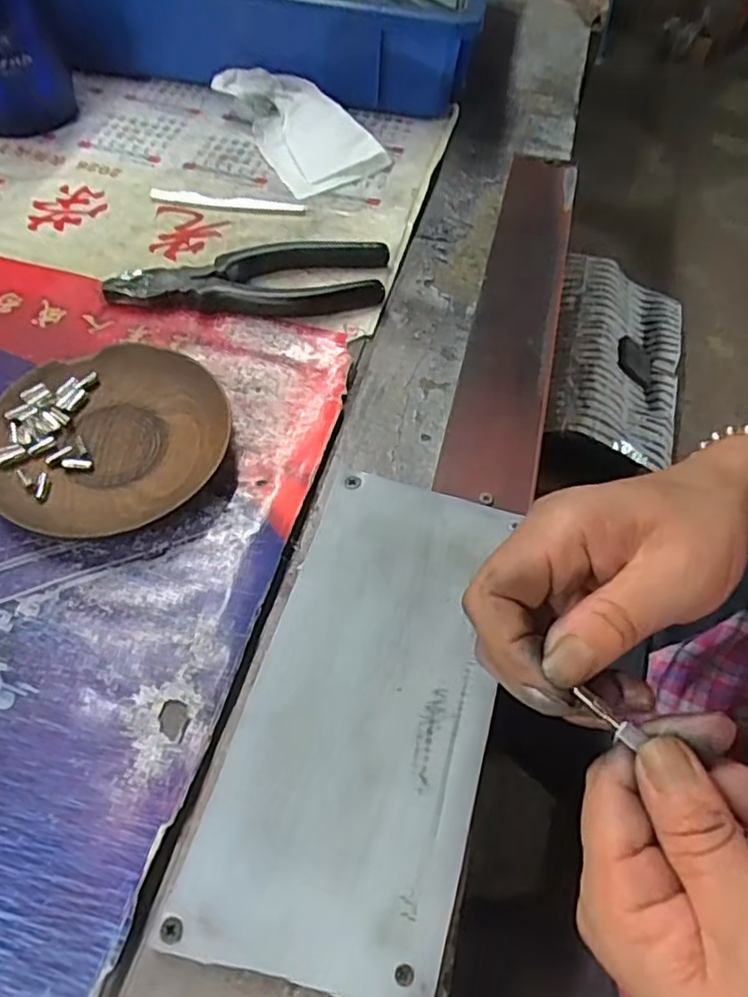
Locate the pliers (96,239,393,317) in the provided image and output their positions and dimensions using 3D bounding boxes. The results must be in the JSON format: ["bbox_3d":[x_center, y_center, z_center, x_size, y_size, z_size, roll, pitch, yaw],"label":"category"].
[{"bbox_3d":[-0.073,-0.133,0.398,0.160,0.016,0.054,0,57,-4],"label":"pliers"}]

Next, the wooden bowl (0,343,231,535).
[{"bbox_3d":[-0.130,-0.030,0.325,0.112,0.016,0.102,2,57,-3],"label":"wooden bowl"}]

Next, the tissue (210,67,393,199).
[{"bbox_3d":[-0.054,-0.277,0.486,0.073,0.028,0.128,-29,63,-21],"label":"tissue"}]

